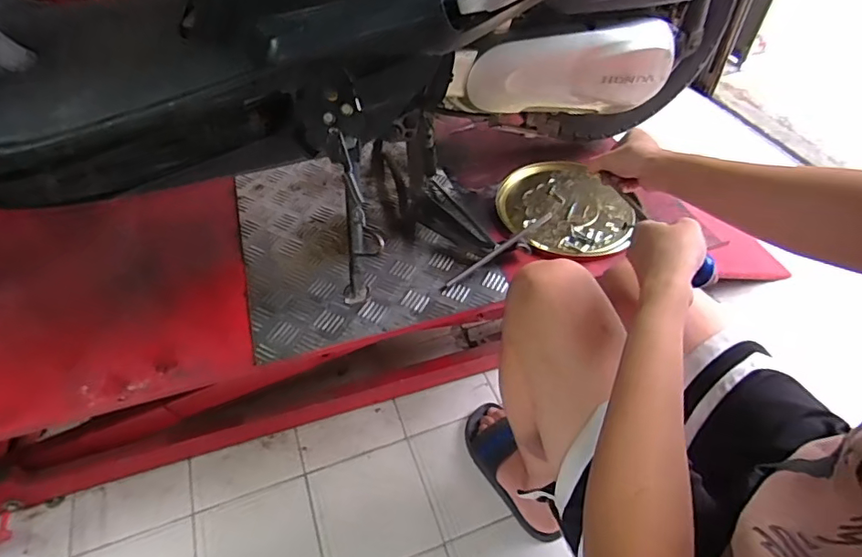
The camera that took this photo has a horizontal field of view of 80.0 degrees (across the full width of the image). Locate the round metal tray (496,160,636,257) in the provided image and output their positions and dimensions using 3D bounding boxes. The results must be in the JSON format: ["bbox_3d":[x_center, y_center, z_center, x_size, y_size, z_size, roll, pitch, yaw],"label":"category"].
[{"bbox_3d":[0.244,-0.136,0.944,0.233,0.017,0.248,0,49,0],"label":"round metal tray"}]

